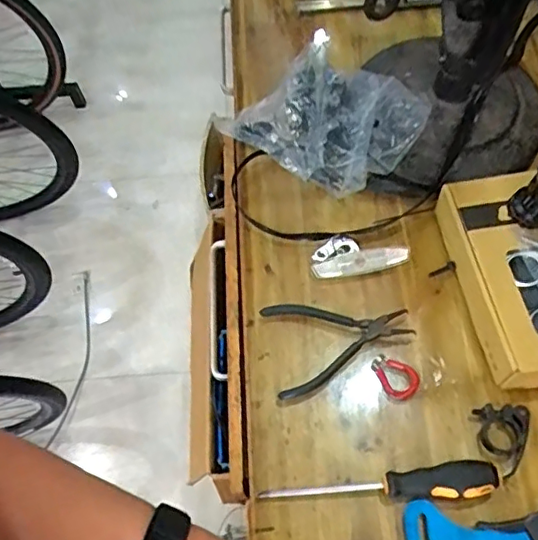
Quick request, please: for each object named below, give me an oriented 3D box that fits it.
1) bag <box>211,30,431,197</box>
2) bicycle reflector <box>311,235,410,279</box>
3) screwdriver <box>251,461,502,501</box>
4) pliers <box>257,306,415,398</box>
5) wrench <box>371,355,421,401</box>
[{"bbox_3d":[0.073,-0.193,0.724,0.173,0.069,0.208,-41,69,-17],"label":"bag"},{"bbox_3d":[0.104,-0.020,0.671,0.109,0.019,0.046,-8,63,-1],"label":"bicycle reflector"},{"bbox_3d":[0.103,0.206,0.543,0.215,0.035,0.031,-5,63,0],"label":"screwdriver"},{"bbox_3d":[0.078,0.076,0.619,0.153,0.020,0.100,-9,63,-2],"label":"pliers"},{"bbox_3d":[0.134,0.110,0.601,0.038,0.006,0.051,-29,66,-12],"label":"wrench"}]

